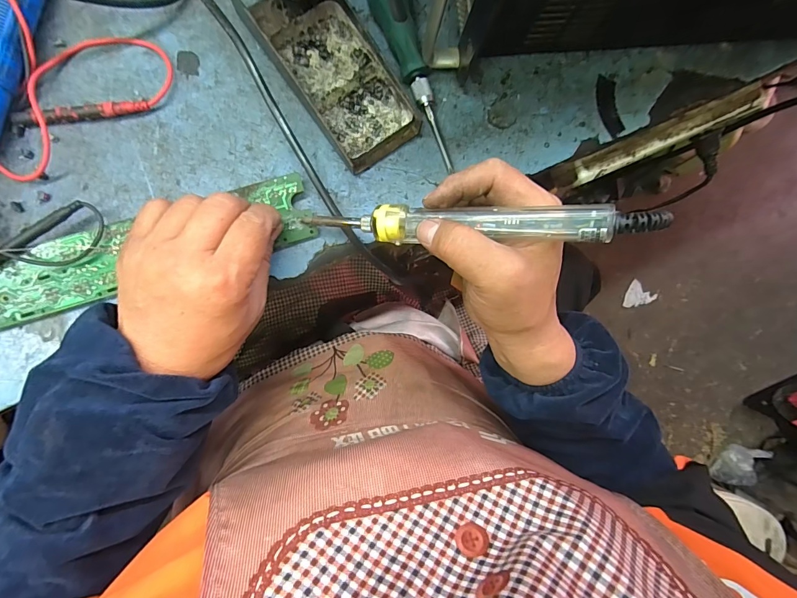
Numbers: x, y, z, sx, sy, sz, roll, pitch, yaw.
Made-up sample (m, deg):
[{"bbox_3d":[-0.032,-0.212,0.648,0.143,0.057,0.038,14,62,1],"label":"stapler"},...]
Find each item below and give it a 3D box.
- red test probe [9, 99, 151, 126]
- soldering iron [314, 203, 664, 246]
[{"bbox_3d":[-0.244,-0.143,0.299,0.097,0.013,0.011,-8,88,-6],"label":"red test probe"},{"bbox_3d":[0.039,-0.048,0.249,0.221,0.016,0.023,5,89,23],"label":"soldering iron"}]

